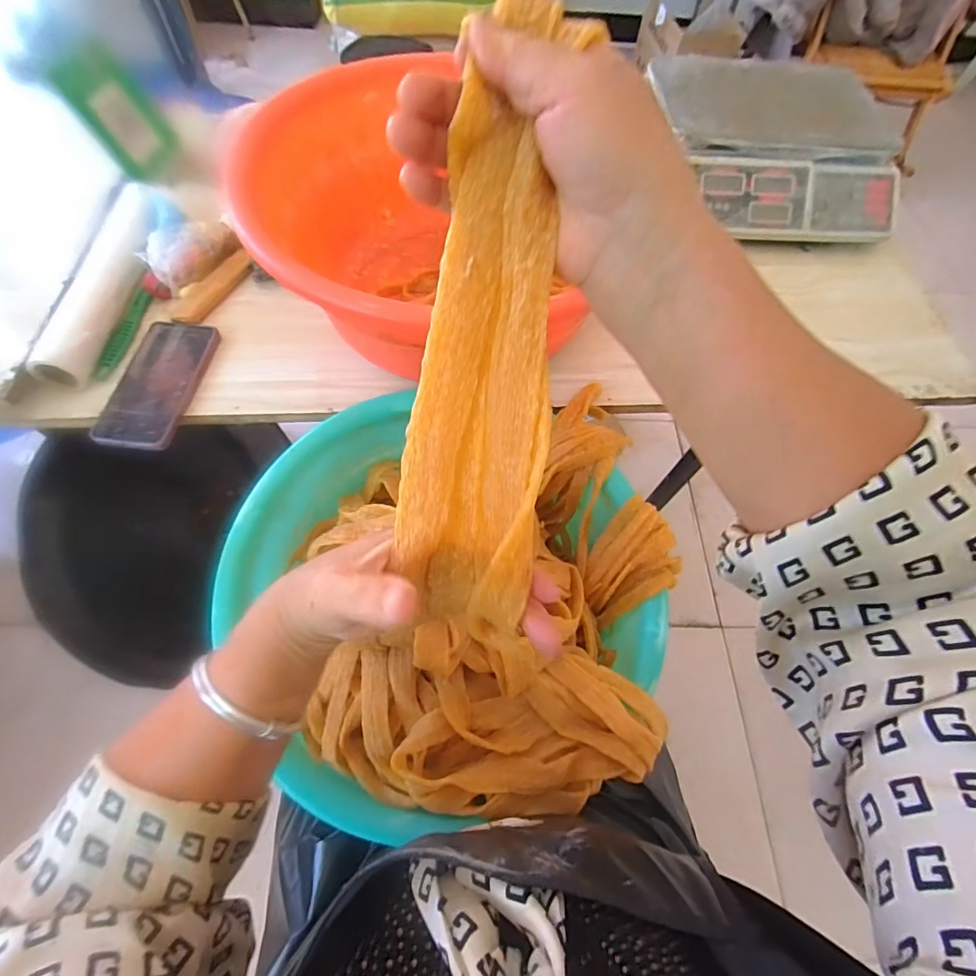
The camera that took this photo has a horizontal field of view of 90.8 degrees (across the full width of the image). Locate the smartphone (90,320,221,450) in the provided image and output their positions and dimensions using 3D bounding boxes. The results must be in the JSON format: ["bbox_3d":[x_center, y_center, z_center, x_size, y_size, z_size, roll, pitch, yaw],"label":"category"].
[{"bbox_3d":[-0.349,-0.114,0.515,0.085,0.016,0.166,4,59,2],"label":"smartphone"}]

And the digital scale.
[{"bbox_3d":[0.420,-0.523,0.726,0.338,0.103,0.320,2,59,0],"label":"digital scale"}]

